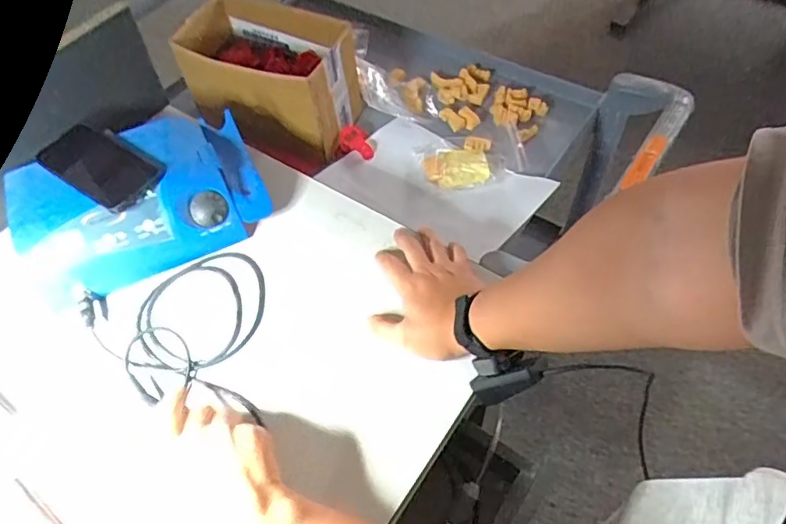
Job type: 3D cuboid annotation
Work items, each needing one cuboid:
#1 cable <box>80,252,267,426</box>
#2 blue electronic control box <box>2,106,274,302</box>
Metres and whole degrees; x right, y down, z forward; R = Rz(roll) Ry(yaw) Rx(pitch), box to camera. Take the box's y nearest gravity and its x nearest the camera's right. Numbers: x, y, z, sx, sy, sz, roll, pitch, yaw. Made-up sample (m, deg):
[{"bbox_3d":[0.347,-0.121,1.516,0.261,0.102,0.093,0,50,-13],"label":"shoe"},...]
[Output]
[{"bbox_3d":[-0.238,0.077,0.602,0.197,0.031,0.207,-7,55,0],"label":"cable"},{"bbox_3d":[-0.299,-0.078,0.674,0.266,0.076,0.179,-23,57,-12],"label":"blue electronic control box"}]

